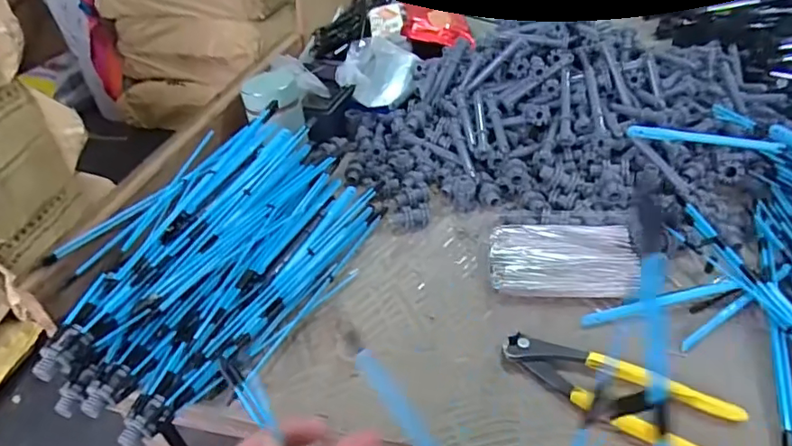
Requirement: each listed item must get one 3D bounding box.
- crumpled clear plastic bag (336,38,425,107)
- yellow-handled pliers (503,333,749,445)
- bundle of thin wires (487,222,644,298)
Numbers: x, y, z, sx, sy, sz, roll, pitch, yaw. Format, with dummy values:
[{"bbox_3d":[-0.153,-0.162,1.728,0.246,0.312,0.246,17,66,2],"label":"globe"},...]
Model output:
[{"bbox_3d":[-0.017,-0.205,0.709,0.097,0.045,0.123,2,40,10],"label":"crumpled clear plastic bag"},{"bbox_3d":[0.157,0.124,0.389,0.165,0.013,0.059,16,44,25],"label":"yellow-handled pliers"},{"bbox_3d":[0.154,0.033,0.492,0.130,0.019,0.085,-1,40,7],"label":"bundle of thin wires"}]

